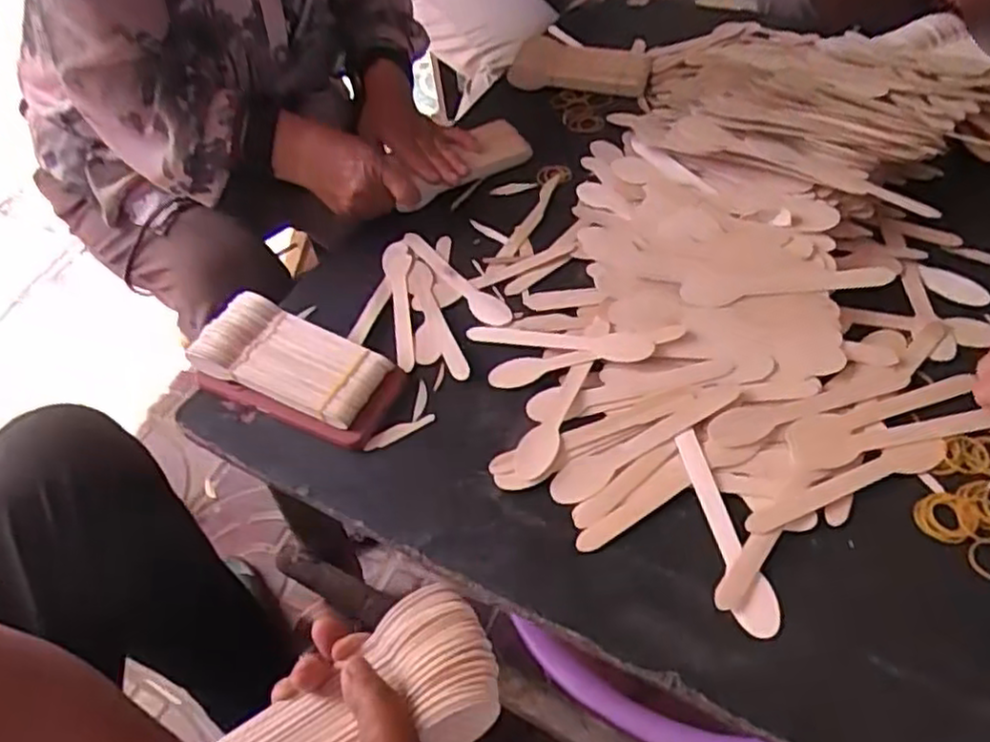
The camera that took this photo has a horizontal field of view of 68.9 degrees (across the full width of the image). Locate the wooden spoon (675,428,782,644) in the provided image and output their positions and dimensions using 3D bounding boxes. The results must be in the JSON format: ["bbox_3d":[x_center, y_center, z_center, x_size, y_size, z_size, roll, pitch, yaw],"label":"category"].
[{"bbox_3d":[0.153,0.102,0.479,0.029,0.008,0.144,-7,48,-3],"label":"wooden spoon"}]

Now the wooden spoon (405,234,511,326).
[{"bbox_3d":[-0.036,-0.089,0.686,0.029,0.008,0.161,-29,53,-21],"label":"wooden spoon"}]

